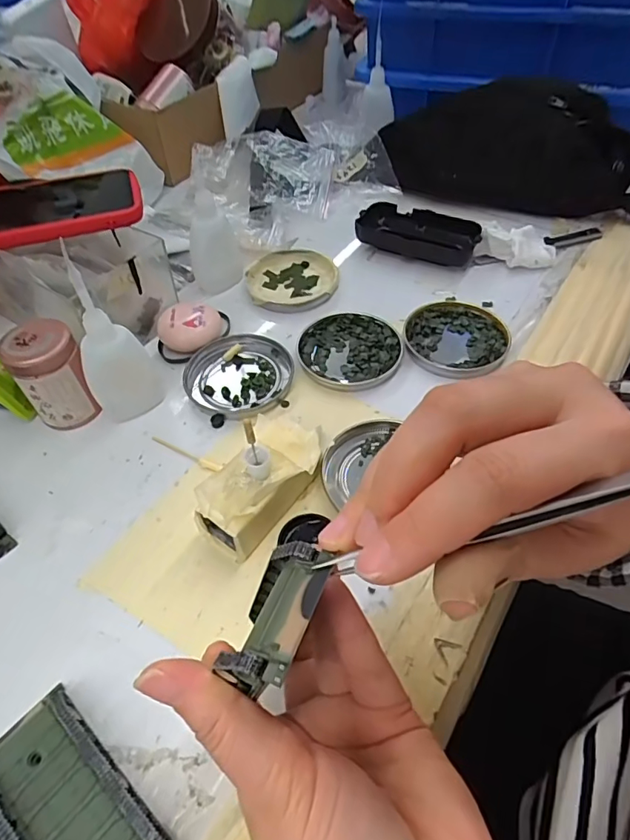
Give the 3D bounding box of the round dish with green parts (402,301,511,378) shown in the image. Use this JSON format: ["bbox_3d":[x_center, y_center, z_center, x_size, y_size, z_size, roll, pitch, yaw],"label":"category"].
[{"bbox_3d":[0.110,-0.065,0.394,0.077,0.010,0.079,-2,50,2],"label":"round dish with green parts"}]

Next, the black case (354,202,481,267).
[{"bbox_3d":[0.094,-0.173,0.472,0.111,0.025,0.052,17,53,17],"label":"black case"}]

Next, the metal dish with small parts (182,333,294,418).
[{"bbox_3d":[-0.057,-0.035,0.378,0.080,0.007,0.074,-2,50,2],"label":"metal dish with small parts"}]

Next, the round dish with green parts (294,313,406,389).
[{"bbox_3d":[0.027,-0.055,0.390,0.077,0.010,0.078,-2,50,2],"label":"round dish with green parts"}]

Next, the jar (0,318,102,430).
[{"bbox_3d":[-0.176,-0.030,0.342,0.041,0.066,0.038,-2,50,2],"label":"jar"}]

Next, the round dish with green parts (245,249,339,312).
[{"bbox_3d":[-0.021,-0.126,0.450,0.077,0.014,0.072,-2,50,2],"label":"round dish with green parts"}]

